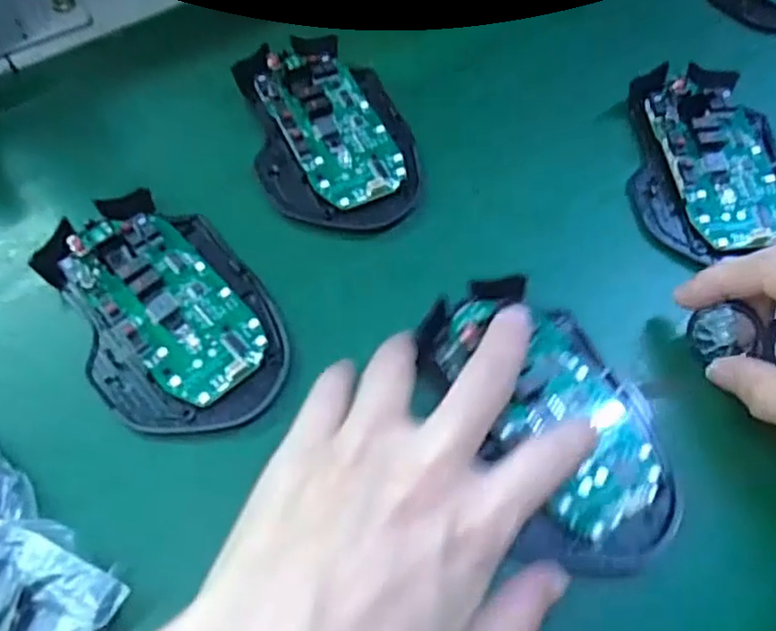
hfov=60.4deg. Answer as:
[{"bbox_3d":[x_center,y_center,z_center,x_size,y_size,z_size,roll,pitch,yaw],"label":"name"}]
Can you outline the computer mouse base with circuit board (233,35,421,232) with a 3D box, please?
[{"bbox_3d":[-0.028,-0.091,0.314,0.070,0.018,0.111,-14,63,-9],"label":"computer mouse base with circuit board"}]

